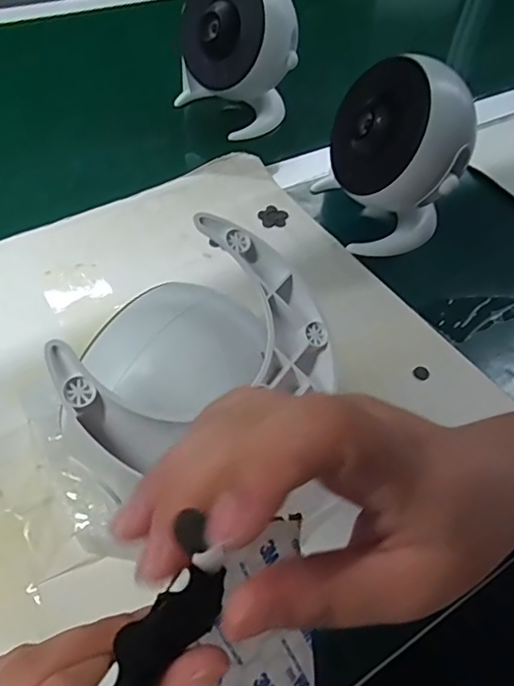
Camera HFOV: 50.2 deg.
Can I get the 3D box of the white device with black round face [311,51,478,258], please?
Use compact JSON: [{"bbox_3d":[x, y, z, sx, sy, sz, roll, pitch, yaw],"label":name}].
[{"bbox_3d":[0.107,-0.145,0.441,0.111,0.132,0.086,17,53,7],"label":"white device with black round face"}]

